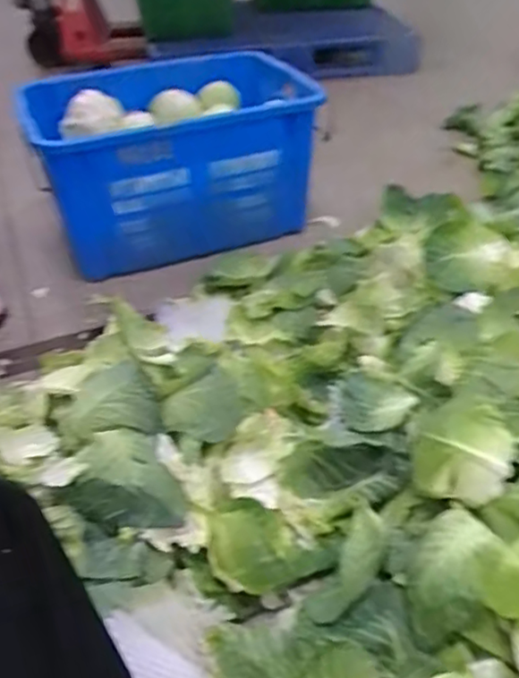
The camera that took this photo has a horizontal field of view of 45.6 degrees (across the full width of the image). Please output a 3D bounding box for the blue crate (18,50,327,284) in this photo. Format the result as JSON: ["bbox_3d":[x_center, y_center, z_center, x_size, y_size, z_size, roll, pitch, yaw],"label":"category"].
[{"bbox_3d":[-0.207,-0.489,1.668,0.700,0.366,0.552,-12,40,-11],"label":"blue crate"}]

